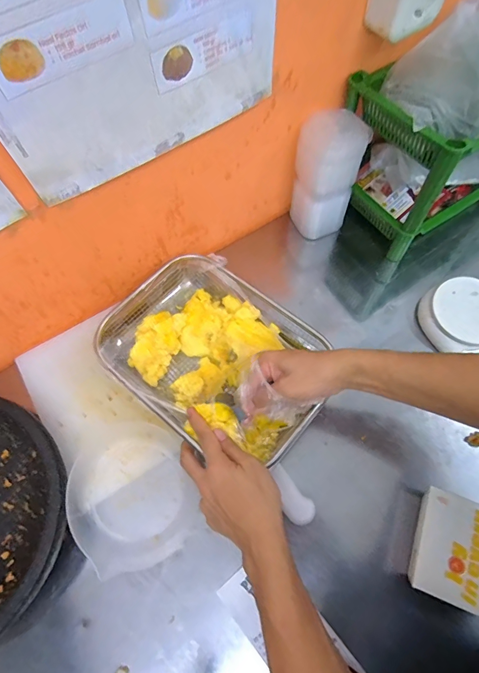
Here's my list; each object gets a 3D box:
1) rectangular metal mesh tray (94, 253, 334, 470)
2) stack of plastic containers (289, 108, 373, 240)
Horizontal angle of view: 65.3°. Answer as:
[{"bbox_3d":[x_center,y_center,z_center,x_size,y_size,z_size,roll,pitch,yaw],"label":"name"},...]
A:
[{"bbox_3d":[-0.034,0.022,0.507,0.295,0.073,0.215,36,71,16],"label":"rectangular metal mesh tray"},{"bbox_3d":[0.135,-0.249,0.589,0.088,0.185,0.066,-15,66,-6],"label":"stack of plastic containers"}]

